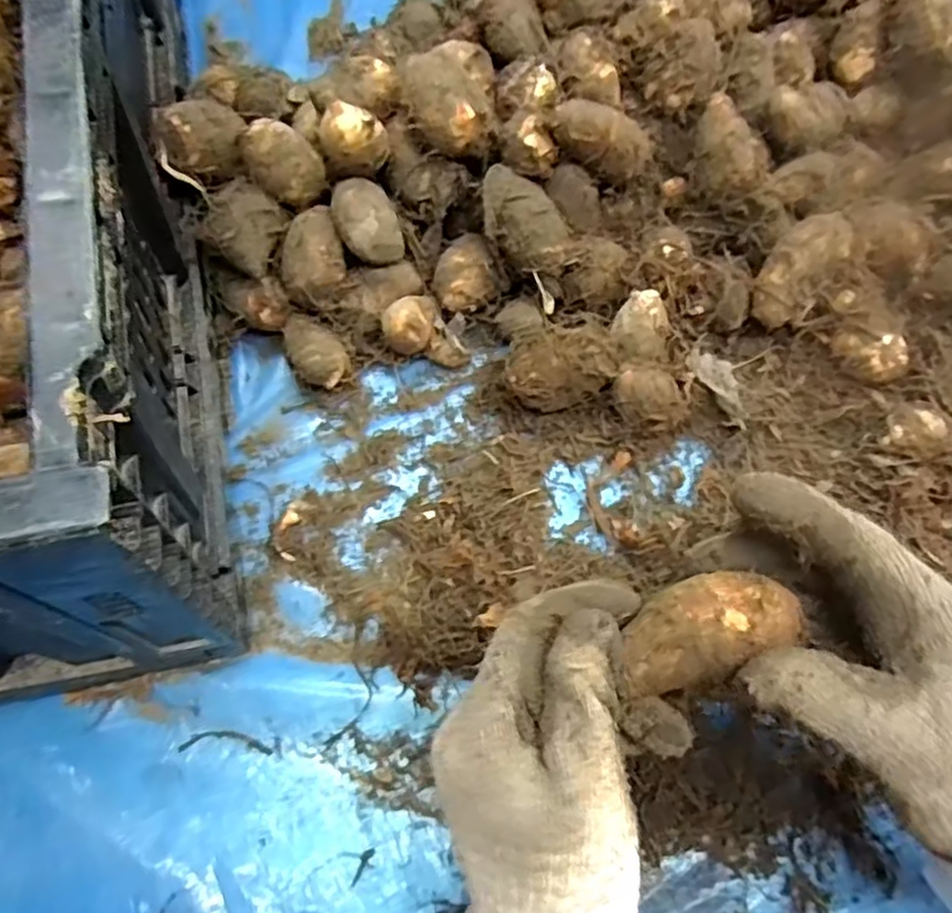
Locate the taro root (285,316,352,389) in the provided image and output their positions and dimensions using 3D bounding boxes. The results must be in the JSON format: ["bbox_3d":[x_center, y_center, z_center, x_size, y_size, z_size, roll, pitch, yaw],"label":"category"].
[{"bbox_3d":[-0.090,-0.059,0.401,0.028,0.028,0.045,-28,73,-11],"label":"taro root"}]

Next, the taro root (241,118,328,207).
[{"bbox_3d":[-0.106,-0.162,0.389,0.034,0.028,0.047,-49,120,-3],"label":"taro root"}]

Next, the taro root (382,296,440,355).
[{"bbox_3d":[-0.037,-0.075,0.402,0.027,0.024,0.035,15,71,4],"label":"taro root"}]

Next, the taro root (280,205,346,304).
[{"bbox_3d":[-0.091,-0.110,0.391,0.034,0.031,0.043,-14,71,-6],"label":"taro root"}]

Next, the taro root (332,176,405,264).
[{"bbox_3d":[-0.058,-0.126,0.389,0.033,0.043,0.034,-14,71,-6],"label":"taro root"}]

